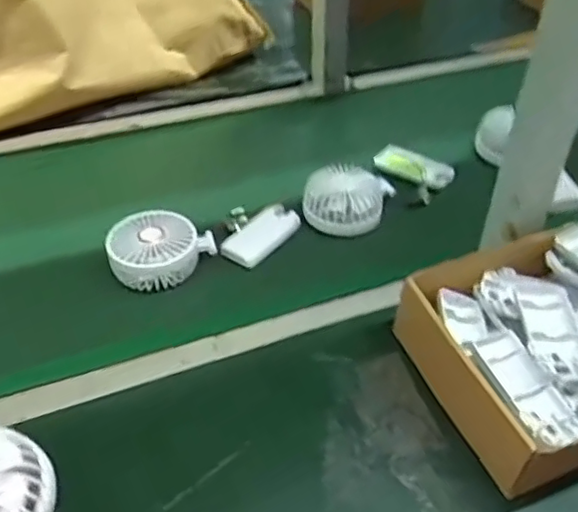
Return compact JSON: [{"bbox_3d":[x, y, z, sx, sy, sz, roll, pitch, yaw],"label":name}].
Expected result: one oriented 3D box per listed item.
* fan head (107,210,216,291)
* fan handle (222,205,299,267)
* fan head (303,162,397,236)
[{"bbox_3d":[-0.129,-0.010,0.626,0.072,0.043,0.099,35,55,30],"label":"fan head"},{"bbox_3d":[-0.029,-0.023,0.670,0.047,0.016,0.089,25,46,27],"label":"fan handle"},{"bbox_3d":[0.062,-0.064,0.696,0.090,0.036,0.084,0,40,0],"label":"fan head"}]

